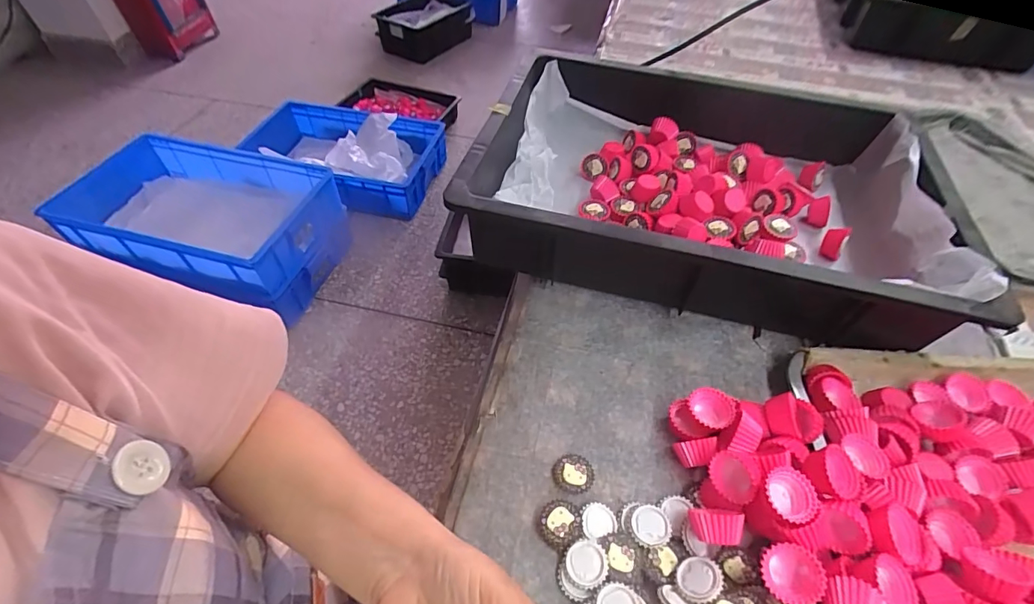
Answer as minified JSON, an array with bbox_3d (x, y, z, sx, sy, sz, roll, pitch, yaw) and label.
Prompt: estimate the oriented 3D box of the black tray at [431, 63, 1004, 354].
[{"bbox_3d":[0.186,-0.131,0.494,0.419,0.097,0.325,12,51,8],"label":"black tray"}]

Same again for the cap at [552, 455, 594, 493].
[{"bbox_3d":[0.042,0.126,0.342,0.028,0.007,0.029,1,51,-1],"label":"cap"}]

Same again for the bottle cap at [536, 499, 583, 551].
[{"bbox_3d":[0.029,0.152,0.317,0.030,0.011,0.032,1,51,-1],"label":"bottle cap"}]

